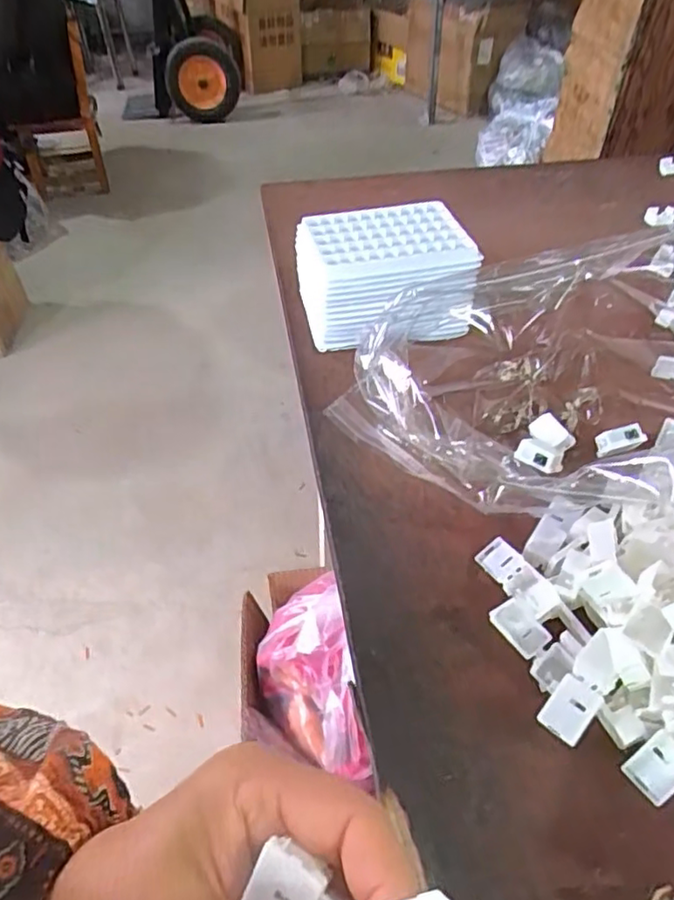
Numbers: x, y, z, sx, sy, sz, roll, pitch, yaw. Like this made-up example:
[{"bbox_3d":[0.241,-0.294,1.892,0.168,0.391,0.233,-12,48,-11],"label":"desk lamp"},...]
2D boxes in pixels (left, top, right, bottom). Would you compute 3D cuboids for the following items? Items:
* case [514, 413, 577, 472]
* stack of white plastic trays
[{"bbox_3d":[0.139,-0.003,0.409,0.030,0.012,0.048,24,51,22],"label":"case"},{"bbox_3d":[0.038,-0.142,0.505,0.136,0.071,0.100,-5,45,-5],"label":"stack of white plastic trays"}]

